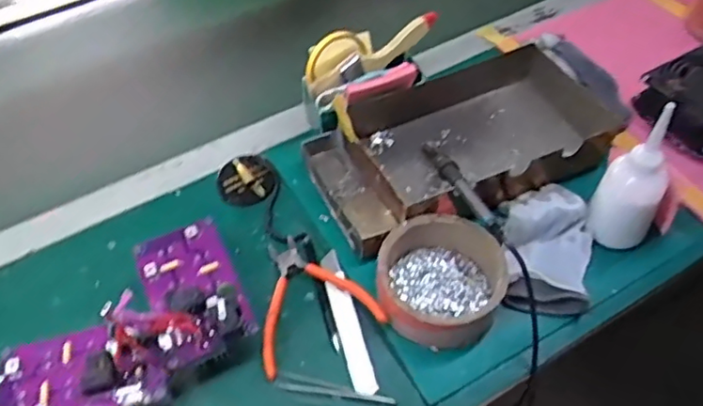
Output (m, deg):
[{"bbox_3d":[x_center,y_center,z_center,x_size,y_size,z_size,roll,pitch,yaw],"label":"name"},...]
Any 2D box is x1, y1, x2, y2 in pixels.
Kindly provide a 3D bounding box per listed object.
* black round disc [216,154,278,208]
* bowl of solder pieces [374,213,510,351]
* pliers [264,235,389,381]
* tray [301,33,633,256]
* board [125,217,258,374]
[{"bbox_3d":[-0.124,-0.027,0.723,0.065,0.018,0.070,0,51,1],"label":"black round disc"},{"bbox_3d":[0.087,0.079,0.613,0.122,0.061,0.122,0,51,1],"label":"bowl of solder pieces"},{"bbox_3d":[-0.049,0.090,0.628,0.122,0.029,0.137,-19,53,-14],"label":"pliers"},{"bbox_3d":[0.145,-0.083,0.740,0.391,0.069,0.186,-21,54,-15],"label":"tray"},{"bbox_3d":[-0.159,0.080,0.576,0.096,0.036,0.139,-22,54,-16],"label":"board"}]

